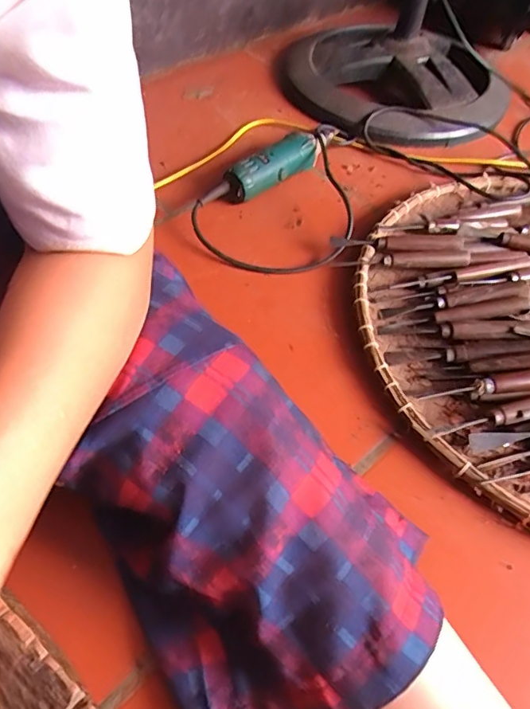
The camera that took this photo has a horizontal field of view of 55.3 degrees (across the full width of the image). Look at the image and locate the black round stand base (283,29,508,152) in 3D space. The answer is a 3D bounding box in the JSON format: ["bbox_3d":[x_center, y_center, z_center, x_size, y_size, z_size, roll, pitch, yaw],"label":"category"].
[{"bbox_3d":[0.215,-0.472,0.872,0.370,0.072,0.344,2,54,-3],"label":"black round stand base"}]

